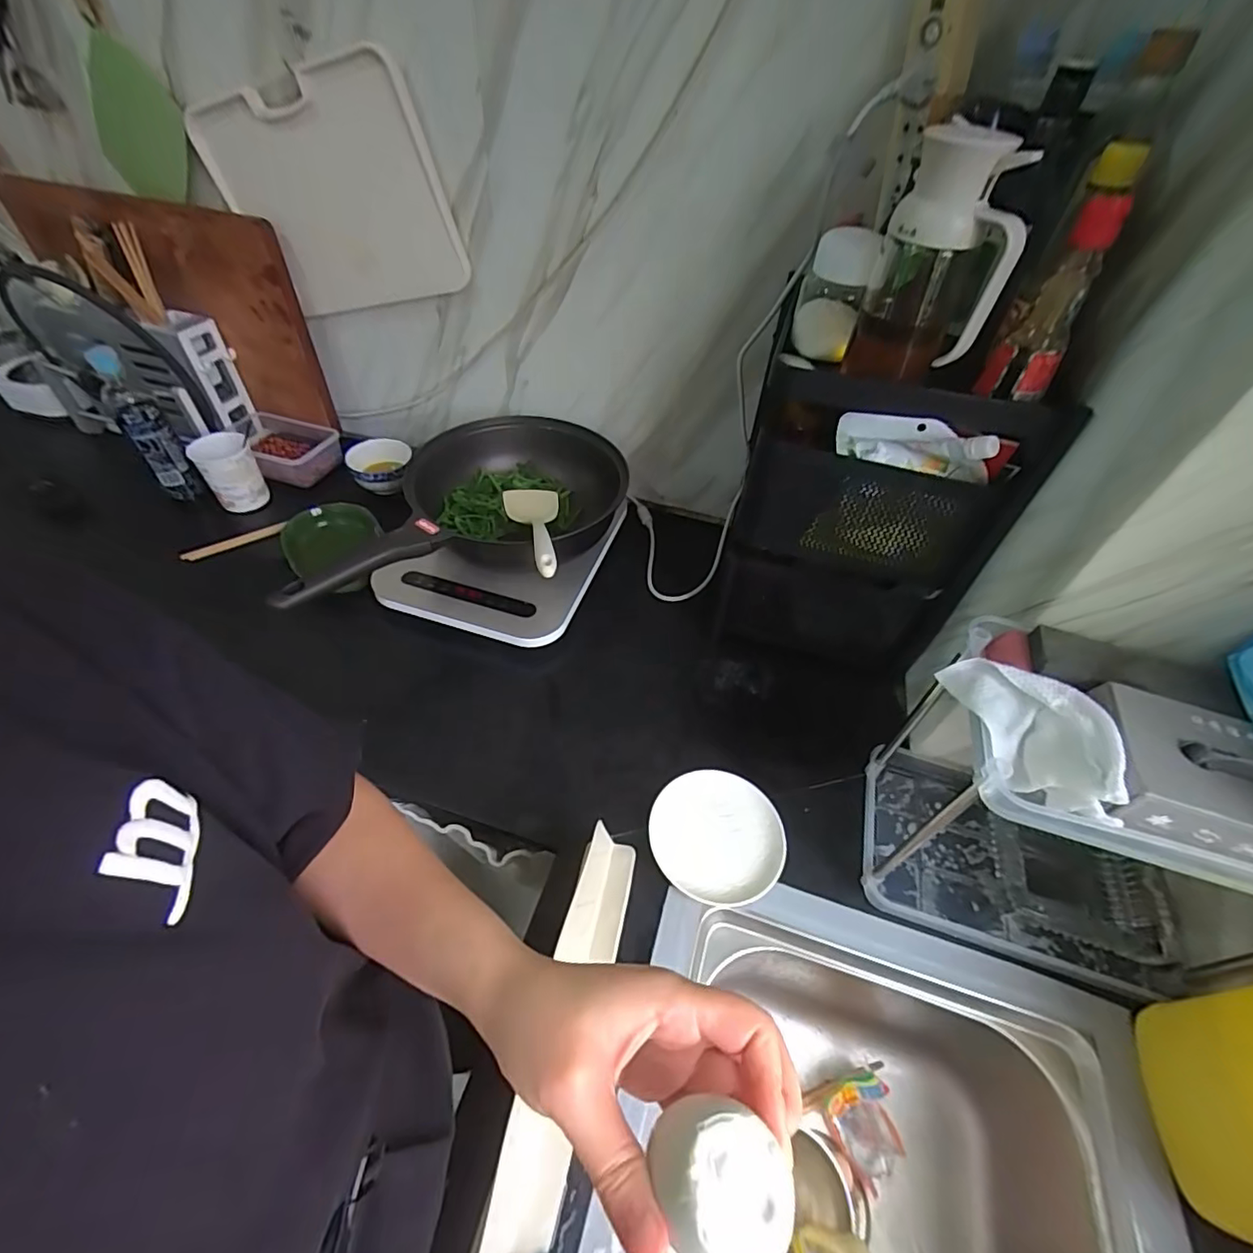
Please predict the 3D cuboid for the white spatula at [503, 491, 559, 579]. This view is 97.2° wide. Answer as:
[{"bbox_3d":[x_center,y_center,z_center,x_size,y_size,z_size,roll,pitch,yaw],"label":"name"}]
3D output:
[{"bbox_3d":[-0.127,-0.136,0.760,0.081,0.034,0.320,-6,27,-9],"label":"white spatula"}]

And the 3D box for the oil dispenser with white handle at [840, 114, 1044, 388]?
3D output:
[{"bbox_3d":[0.252,-0.290,0.450,0.092,0.170,0.075,20,50,13],"label":"oil dispenser with white handle"}]

